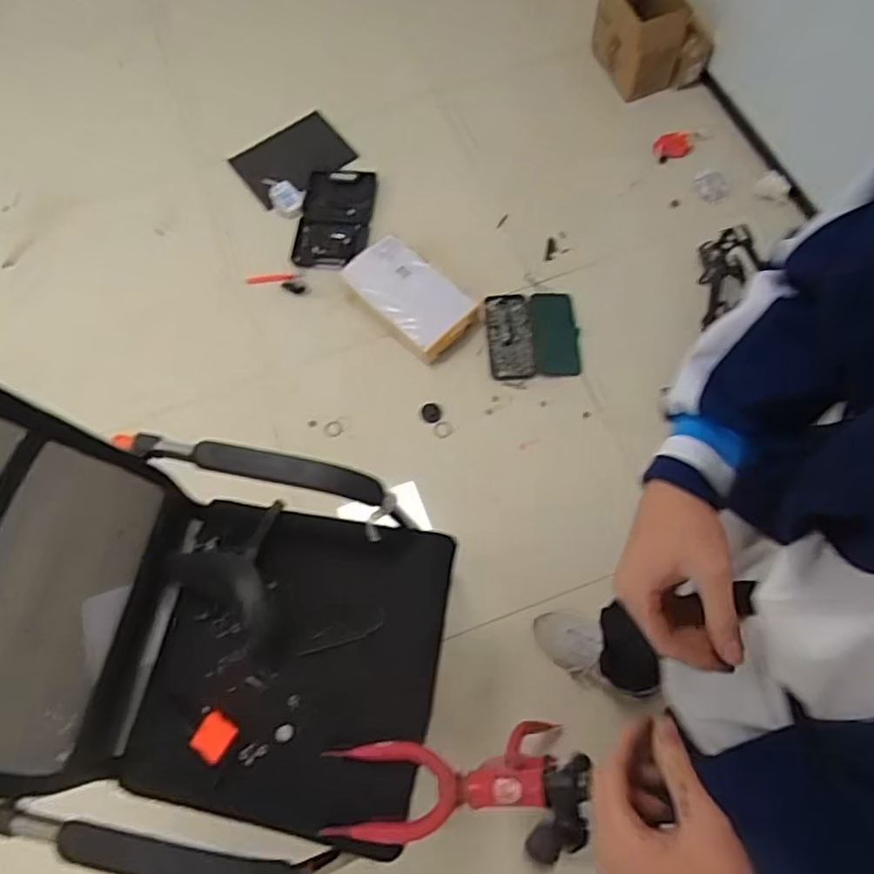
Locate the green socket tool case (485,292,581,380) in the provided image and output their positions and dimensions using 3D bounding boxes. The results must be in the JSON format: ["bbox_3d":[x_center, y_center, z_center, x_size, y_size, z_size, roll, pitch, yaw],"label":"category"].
[{"bbox_3d":[0.255,-0.273,1.715,0.233,0.034,0.248,-3,68,2],"label":"green socket tool case"}]

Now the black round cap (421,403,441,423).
[{"bbox_3d":[-0.014,-0.061,1.663,0.050,0.016,0.052,0,68,0],"label":"black round cap"}]

